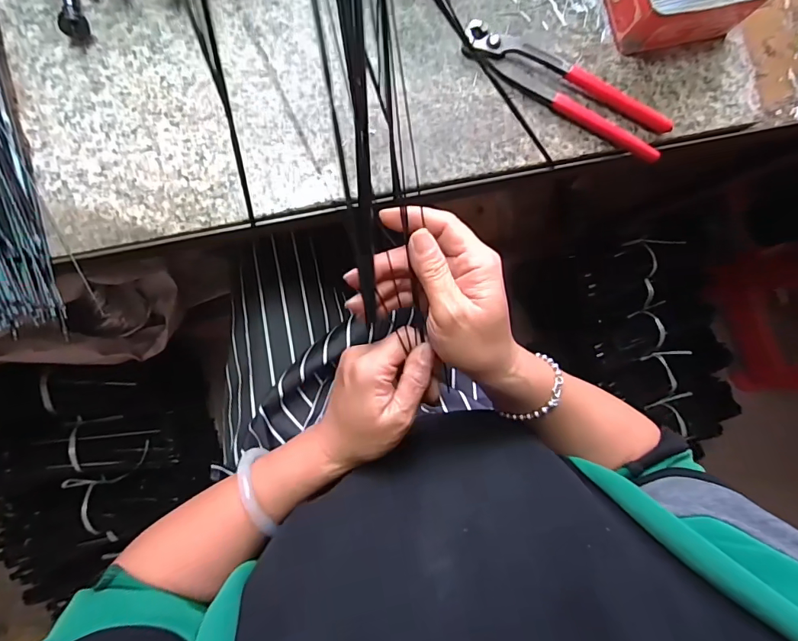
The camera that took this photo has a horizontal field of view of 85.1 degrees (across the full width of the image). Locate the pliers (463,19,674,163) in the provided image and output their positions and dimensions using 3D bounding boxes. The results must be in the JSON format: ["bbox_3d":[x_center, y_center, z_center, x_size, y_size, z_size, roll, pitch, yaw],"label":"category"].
[{"bbox_3d":[0.145,-0.200,0.374,0.193,0.016,0.041,26,85,-5],"label":"pliers"}]

